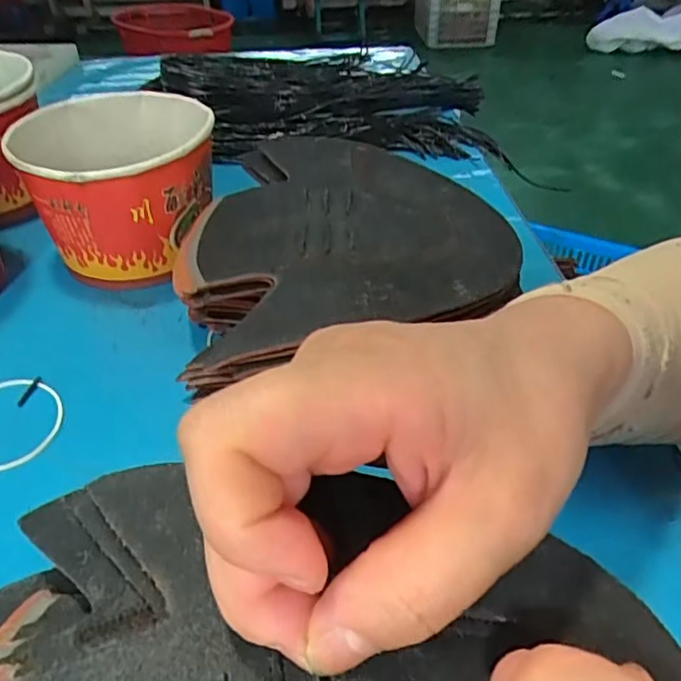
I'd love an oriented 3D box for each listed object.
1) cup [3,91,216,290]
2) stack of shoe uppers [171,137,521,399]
[{"bbox_3d":[-0.129,-0.091,0.383,0.110,0.083,0.111,-1,39,1],"label":"cup"},{"bbox_3d":[-0.006,-0.049,0.346,0.183,0.065,0.191,-17,42,-19],"label":"stack of shoe uppers"}]

